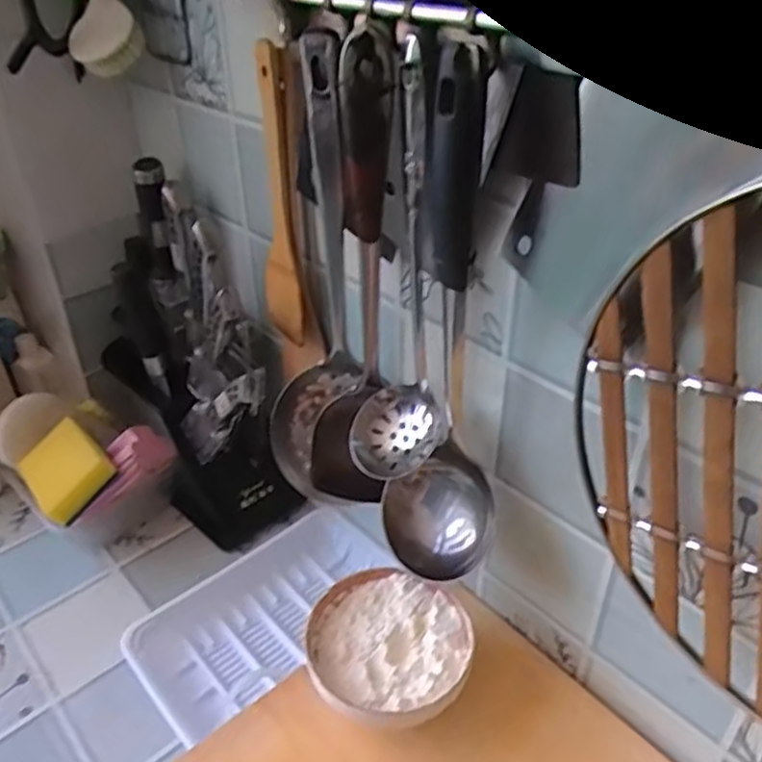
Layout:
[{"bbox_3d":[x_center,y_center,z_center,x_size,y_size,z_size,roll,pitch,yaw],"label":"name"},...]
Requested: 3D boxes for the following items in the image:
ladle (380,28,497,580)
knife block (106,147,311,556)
[{"bbox_3d":[0.038,-0.022,0.406,0.068,0.323,0.071,-1,35,-1],"label":"ladle"},{"bbox_3d":[-0.189,-0.024,0.696,0.132,0.319,0.285,-17,38,-21],"label":"knife block"}]

